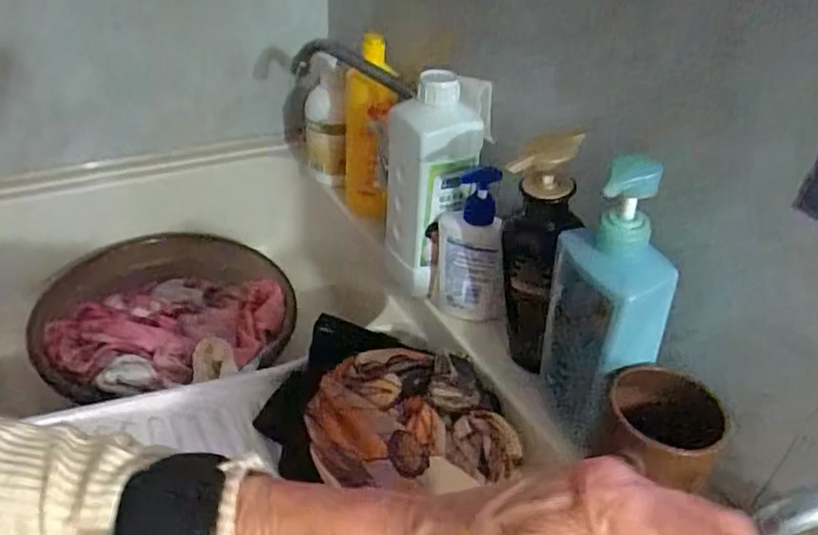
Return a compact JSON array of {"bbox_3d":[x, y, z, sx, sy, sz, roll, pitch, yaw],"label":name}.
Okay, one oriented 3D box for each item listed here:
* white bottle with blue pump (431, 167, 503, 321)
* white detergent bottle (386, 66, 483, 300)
[{"bbox_3d":[0.062,-0.020,0.637,0.062,0.158,0.070,1,37,-5],"label":"white bottle with blue pump"},{"bbox_3d":[0.031,-0.080,0.666,0.100,0.244,0.081,-9,32,-18],"label":"white detergent bottle"}]

